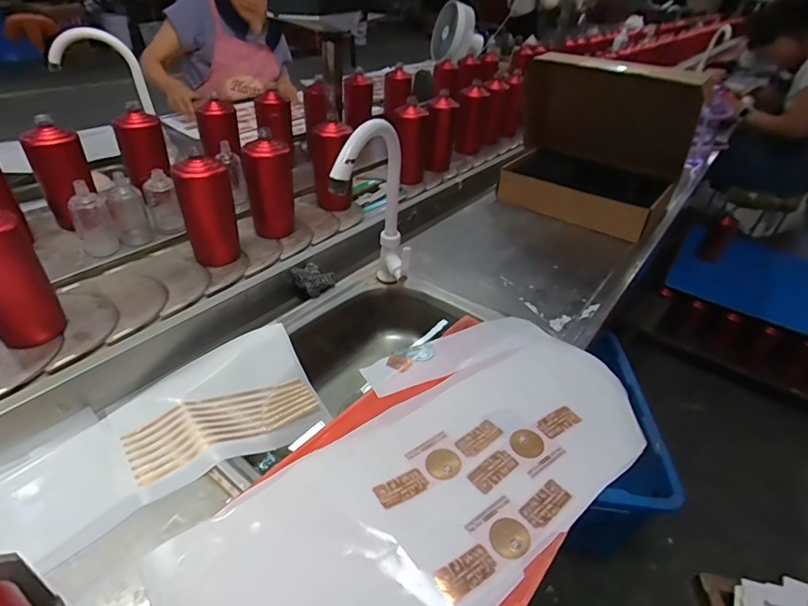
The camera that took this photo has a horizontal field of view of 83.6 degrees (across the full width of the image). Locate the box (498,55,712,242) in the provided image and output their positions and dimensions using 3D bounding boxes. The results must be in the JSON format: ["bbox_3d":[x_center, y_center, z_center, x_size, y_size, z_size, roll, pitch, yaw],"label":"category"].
[{"bbox_3d":[0.432,-0.397,1.070,0.421,0.328,0.262,30,45,27],"label":"box"}]

